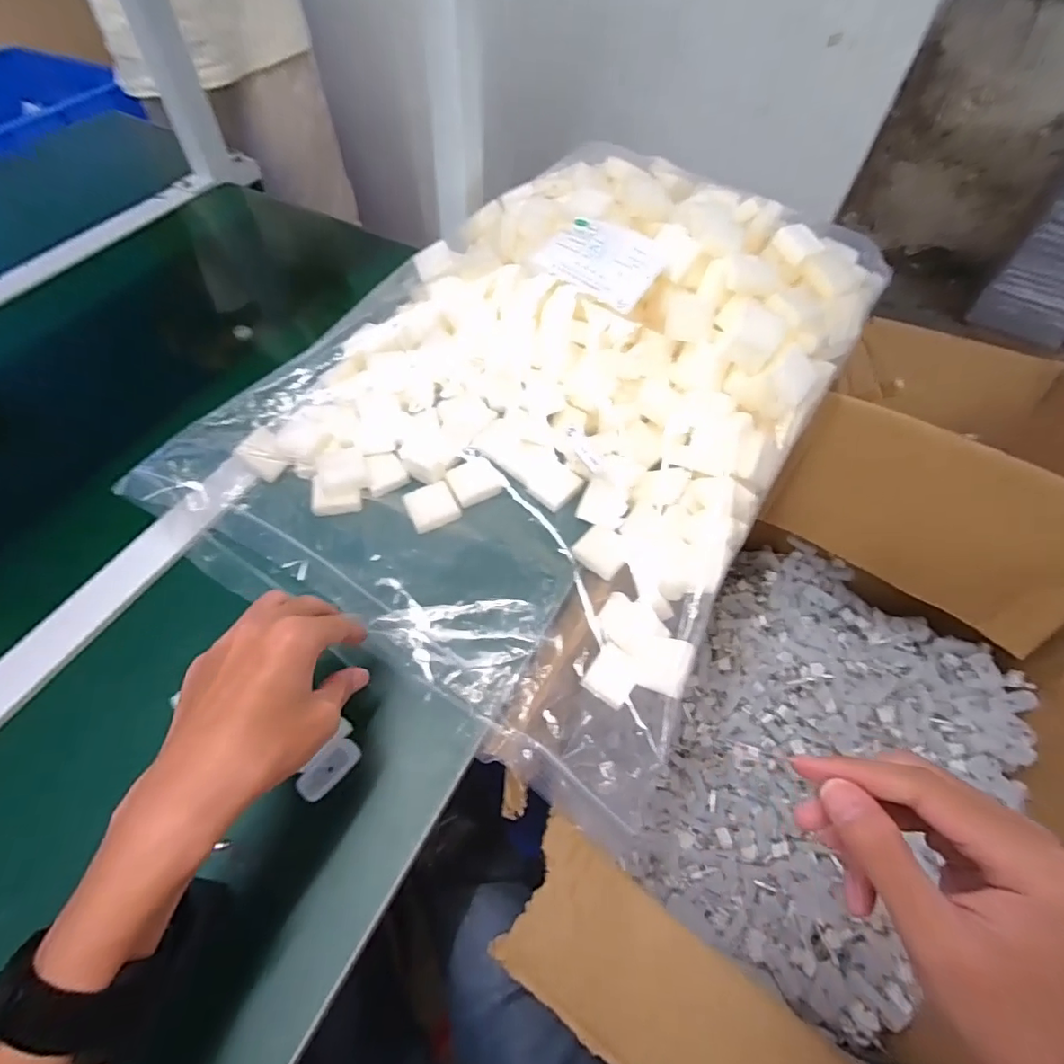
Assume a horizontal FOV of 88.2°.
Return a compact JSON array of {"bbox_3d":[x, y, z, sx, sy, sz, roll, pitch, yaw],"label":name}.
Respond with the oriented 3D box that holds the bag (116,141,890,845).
[{"bbox_3d":[0.007,-0.125,0.500,0.455,0.153,0.544,30,61,15],"label":"bag"}]

